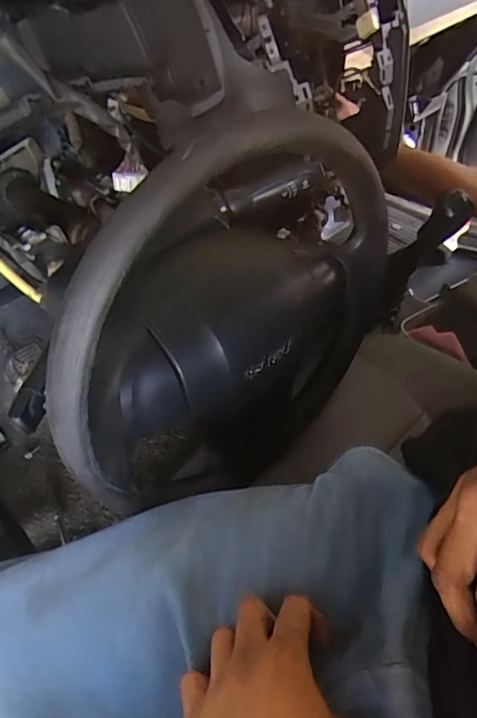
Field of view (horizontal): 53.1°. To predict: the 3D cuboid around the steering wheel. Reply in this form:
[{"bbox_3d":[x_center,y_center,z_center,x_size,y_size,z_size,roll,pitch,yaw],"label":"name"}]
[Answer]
[{"bbox_3d":[-0.003,-0.028,0.438,0.361,0.336,0.094,-36,56,-26],"label":"steering wheel"}]

